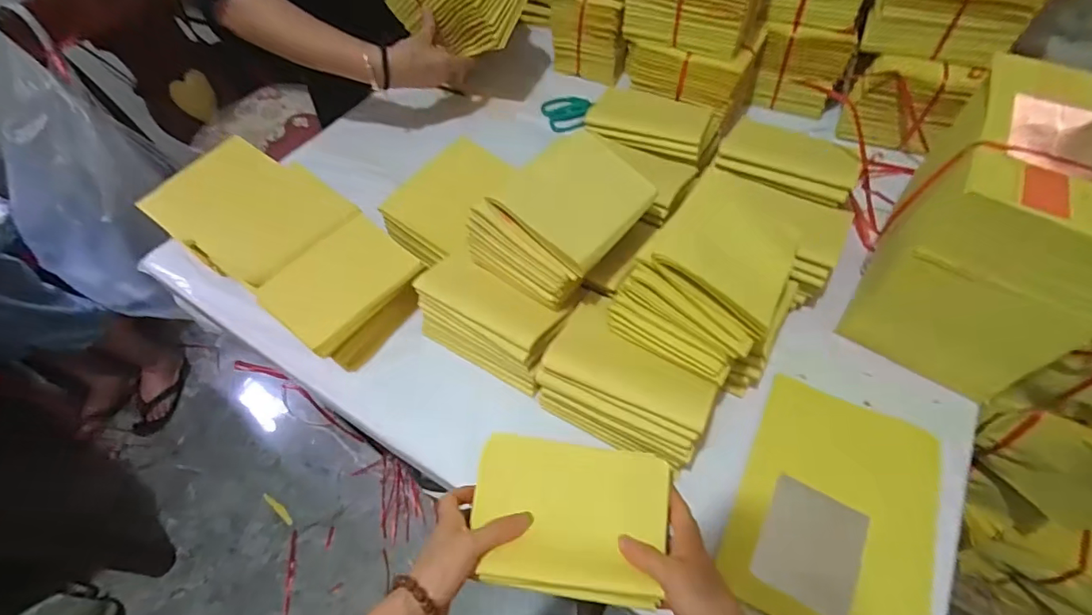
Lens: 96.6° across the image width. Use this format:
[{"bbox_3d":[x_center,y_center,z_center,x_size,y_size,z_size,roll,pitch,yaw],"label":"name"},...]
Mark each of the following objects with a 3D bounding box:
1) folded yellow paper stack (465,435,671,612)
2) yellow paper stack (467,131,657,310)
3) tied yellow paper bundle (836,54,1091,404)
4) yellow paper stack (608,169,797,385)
[{"bbox_3d":[0.023,0.195,0.458,0.174,0.034,0.130,5,57,5],"label":"folded yellow paper stack"},{"bbox_3d":[0.020,-0.096,0.511,0.134,0.078,0.165,35,64,22],"label":"yellow paper stack"},{"bbox_3d":[0.464,-0.077,0.500,0.167,0.228,0.229,31,63,20],"label":"tied yellow paper bundle"},{"bbox_3d":[0.168,-0.041,0.475,0.139,0.088,0.190,26,61,18],"label":"yellow paper stack"}]

